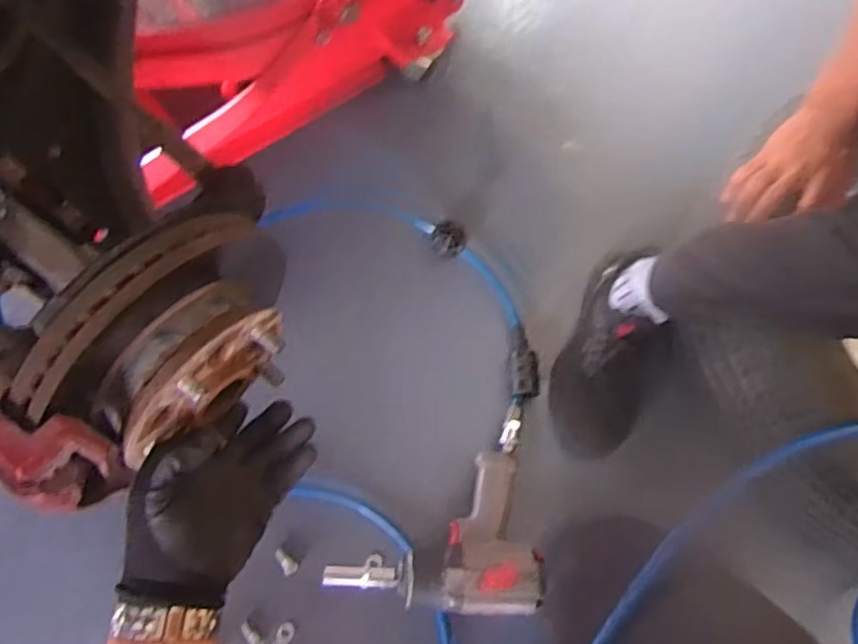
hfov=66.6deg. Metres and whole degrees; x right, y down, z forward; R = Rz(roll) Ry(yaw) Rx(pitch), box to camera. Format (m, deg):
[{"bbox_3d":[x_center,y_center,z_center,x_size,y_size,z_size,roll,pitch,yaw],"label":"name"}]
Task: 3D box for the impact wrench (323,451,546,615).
[{"bbox_3d":[0.007,0.250,0.780,0.244,0.079,0.185,1,70,-2],"label":"impact wrench"}]

